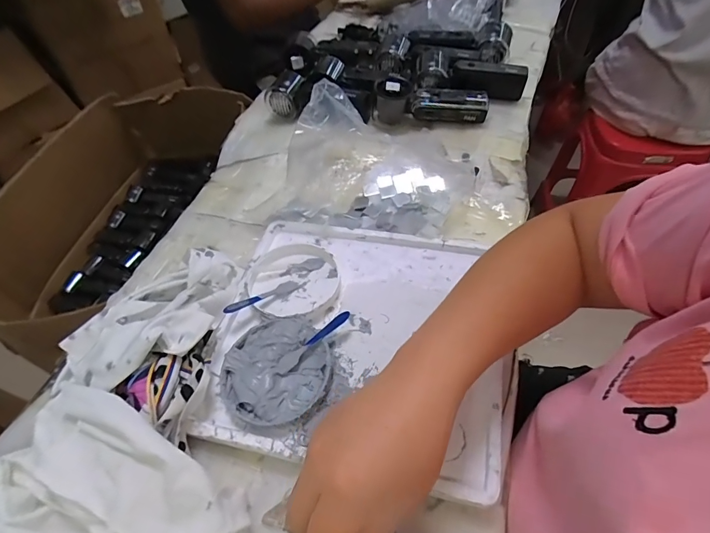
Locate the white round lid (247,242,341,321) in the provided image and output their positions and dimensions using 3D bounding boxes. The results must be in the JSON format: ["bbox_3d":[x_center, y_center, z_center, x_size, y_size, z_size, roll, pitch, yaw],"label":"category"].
[{"bbox_3d":[-0.067,0.014,0.432,0.101,0.013,0.093,-2,52,3],"label":"white round lid"}]

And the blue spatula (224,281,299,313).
[{"bbox_3d":[-0.097,0.032,0.414,0.081,0.006,0.016,-21,51,-33],"label":"blue spatula"}]

